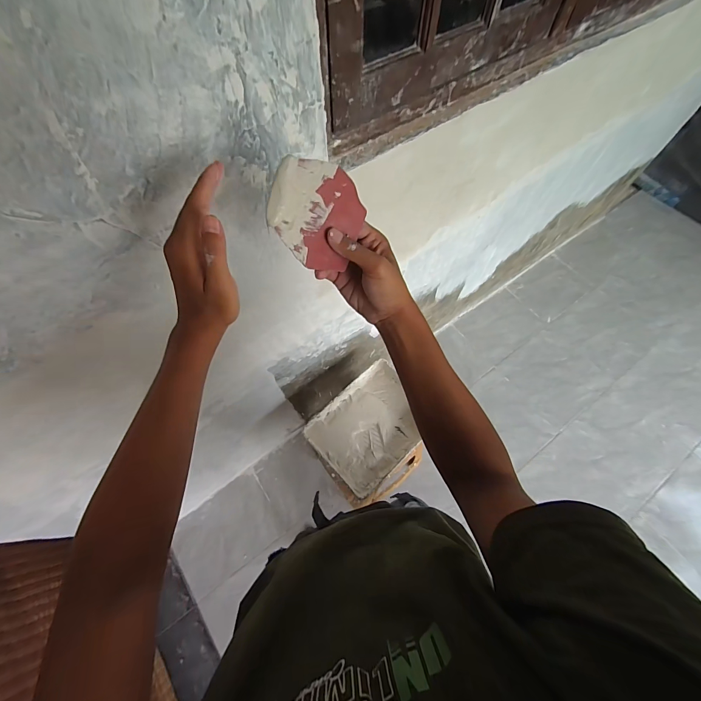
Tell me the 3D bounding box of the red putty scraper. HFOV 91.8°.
[{"bbox_3d":[-0.032,-0.135,0.331,0.005,0.098,0.094,21,80,50],"label":"red putty scraper"}]

